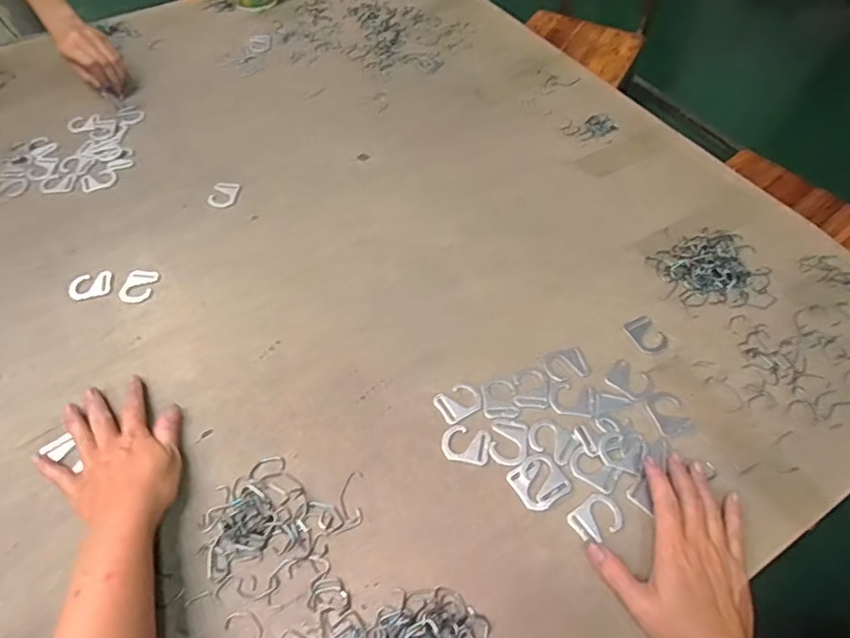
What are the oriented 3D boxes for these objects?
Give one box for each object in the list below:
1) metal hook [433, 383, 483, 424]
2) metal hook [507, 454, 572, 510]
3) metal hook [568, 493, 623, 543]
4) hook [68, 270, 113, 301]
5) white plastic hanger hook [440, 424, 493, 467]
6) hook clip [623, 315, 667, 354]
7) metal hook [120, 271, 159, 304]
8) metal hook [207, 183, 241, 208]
[{"bbox_3d":[0.033,0.080,0.510,0.044,0.004,0.034,-27,59,-18],"label":"metal hook"},{"bbox_3d":[0.102,0.145,0.465,0.044,0.004,0.043,-27,59,-17],"label":"metal hook"},{"bbox_3d":[0.148,0.171,0.449,0.045,0.004,0.033,-28,59,-18],"label":"metal hook"},{"bbox_3d":[-0.383,-0.039,0.597,0.045,0.004,0.036,-10,55,-7],"label":"hook"},{"bbox_3d":[0.038,0.116,0.486,0.044,0.004,0.034,9,55,7],"label":"white plastic hanger hook"},{"bbox_3d":[0.235,0.016,0.553,0.037,0.004,0.043,-21,57,-13],"label":"hook clip"},{"bbox_3d":[-0.328,-0.038,0.596,0.034,0.004,0.046,4,55,4],"label":"metal hook"},{"bbox_3d":[-0.263,-0.162,0.681,0.036,0.004,0.044,1,55,2],"label":"metal hook"}]

